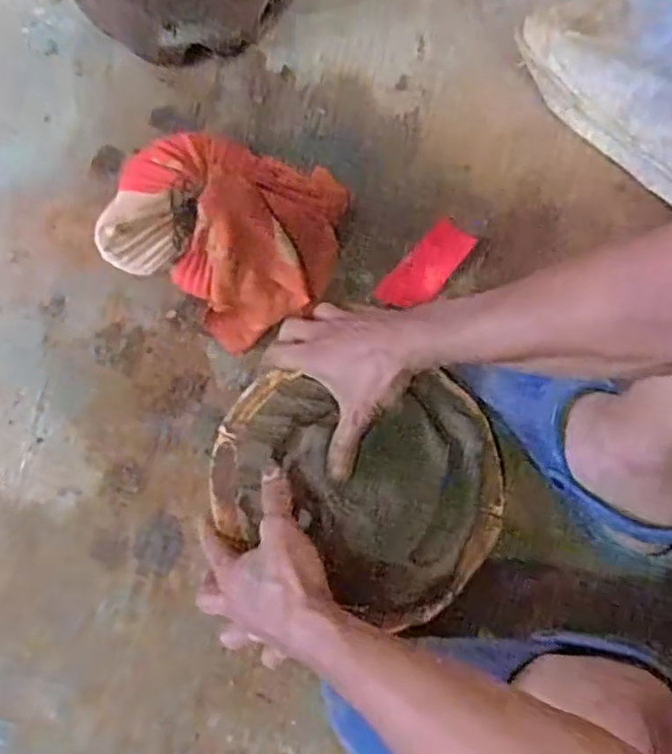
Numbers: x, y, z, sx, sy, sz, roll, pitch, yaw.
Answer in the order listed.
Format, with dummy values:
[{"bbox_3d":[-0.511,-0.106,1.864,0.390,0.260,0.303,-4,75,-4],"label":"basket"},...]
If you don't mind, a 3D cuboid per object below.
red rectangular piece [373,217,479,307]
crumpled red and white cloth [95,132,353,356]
[{"bbox_3d":[0.091,-0.109,0.669,0.045,0.005,0.105,42,88,6],"label":"red rectangular piece"},{"bbox_3d":[-0.101,-0.159,0.637,0.214,0.116,0.203,32,75,12],"label":"crumpled red and white cloth"}]

